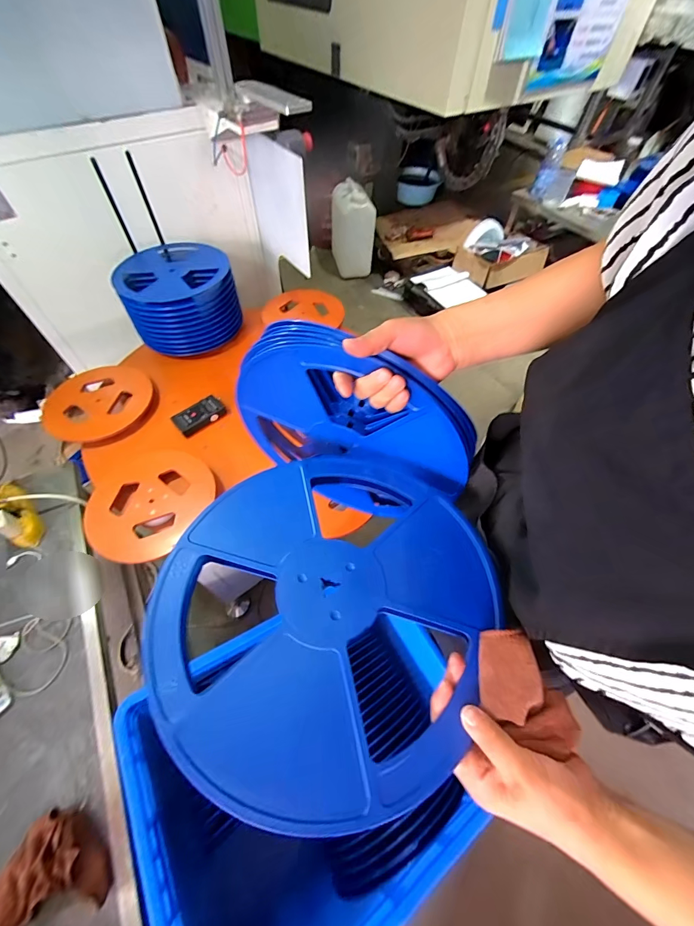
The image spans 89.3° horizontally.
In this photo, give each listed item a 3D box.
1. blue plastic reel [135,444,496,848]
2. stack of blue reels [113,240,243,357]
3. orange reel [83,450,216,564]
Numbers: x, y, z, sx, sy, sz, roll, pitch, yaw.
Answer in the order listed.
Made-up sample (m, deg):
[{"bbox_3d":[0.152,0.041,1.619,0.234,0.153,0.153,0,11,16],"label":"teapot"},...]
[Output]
[{"bbox_3d":[-0.020,0.115,0.340,0.294,0.034,0.330,25,59,14],"label":"blue plastic reel"},{"bbox_3d":[-0.509,-0.515,1.099,0.315,0.191,0.314,-14,58,-11],"label":"stack of blue reels"},{"bbox_3d":[-0.449,0.085,0.805,0.259,0.042,0.286,20,58,11],"label":"orange reel"}]

